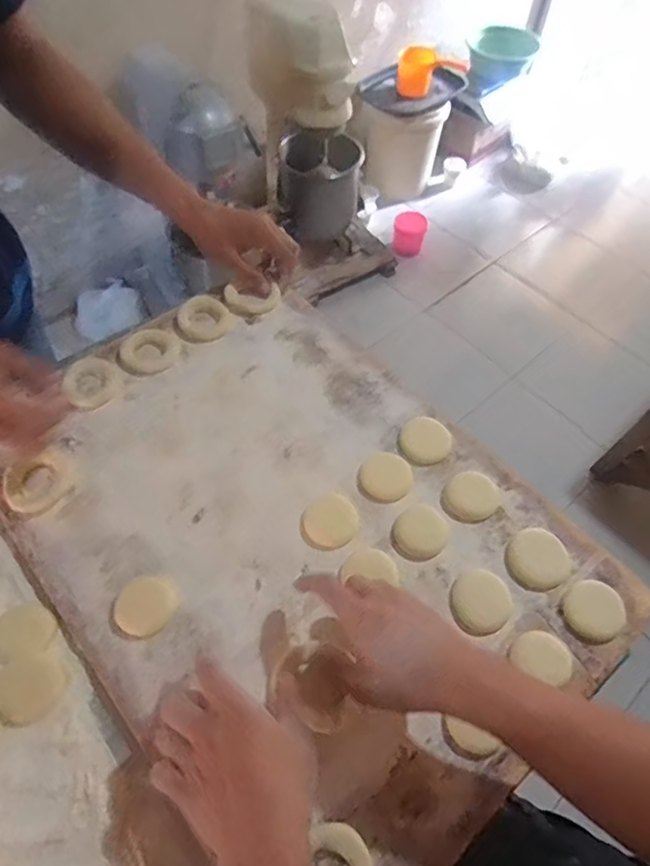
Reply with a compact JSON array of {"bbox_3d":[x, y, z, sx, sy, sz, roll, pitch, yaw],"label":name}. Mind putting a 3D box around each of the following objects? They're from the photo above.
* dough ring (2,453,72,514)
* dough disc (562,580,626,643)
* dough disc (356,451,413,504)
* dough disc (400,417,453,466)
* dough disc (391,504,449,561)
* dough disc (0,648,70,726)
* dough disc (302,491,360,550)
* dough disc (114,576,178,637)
[{"bbox_3d":[-0.290,0.050,0.555,0.061,0.010,0.061,0,58,0],"label":"dough ring"},{"bbox_3d":[0.240,0.156,0.489,0.052,0.007,0.049,0,58,0],"label":"dough disc"},{"bbox_3d":[0.062,0.045,0.563,0.051,0.004,0.055,0,58,0],"label":"dough disc"},{"bbox_3d":[0.106,0.007,0.584,0.053,0.011,0.053,0,58,0],"label":"dough disc"},{"bbox_3d":[0.092,0.096,0.532,0.055,0.008,0.050,0,58,0],"label":"dough disc"},{"bbox_3d":[-0.241,0.206,0.451,0.053,0.004,0.051,7,63,-13],"label":"dough disc"},{"bbox_3d":[0.006,0.085,0.536,0.054,0.004,0.051,0,58,0],"label":"dough disc"},{"bbox_3d":[-0.159,0.151,0.488,0.051,0.004,0.050,0,58,0],"label":"dough disc"}]

